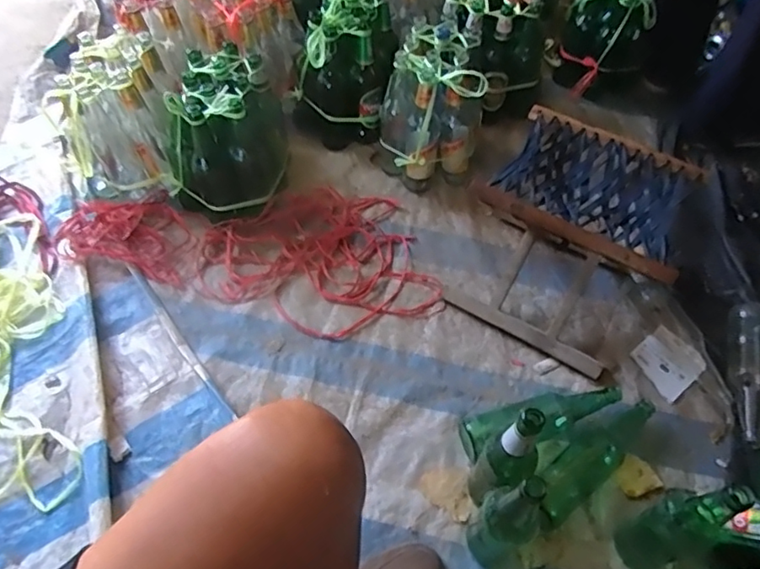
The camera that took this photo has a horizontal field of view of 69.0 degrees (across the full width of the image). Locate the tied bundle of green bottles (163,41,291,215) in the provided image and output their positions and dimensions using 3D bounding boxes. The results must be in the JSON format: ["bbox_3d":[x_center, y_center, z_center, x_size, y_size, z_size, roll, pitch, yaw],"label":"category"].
[{"bbox_3d":[-0.302,-0.307,1.095,0.213,0.211,0.258,2,54,0],"label":"tied bundle of green bottles"}]

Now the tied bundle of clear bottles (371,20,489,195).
[{"bbox_3d":[0.105,-0.381,1.191,0.209,0.246,0.265,6,54,3],"label":"tied bundle of clear bottles"}]

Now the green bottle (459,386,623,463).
[{"bbox_3d":[0.260,0.215,0.878,0.273,0.064,0.059,-13,55,-11],"label":"green bottle"}]

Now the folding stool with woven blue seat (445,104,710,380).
[{"bbox_3d":[0.327,-0.080,0.955,0.288,0.285,0.288,29,58,19],"label":"folding stool with woven blue seat"}]

